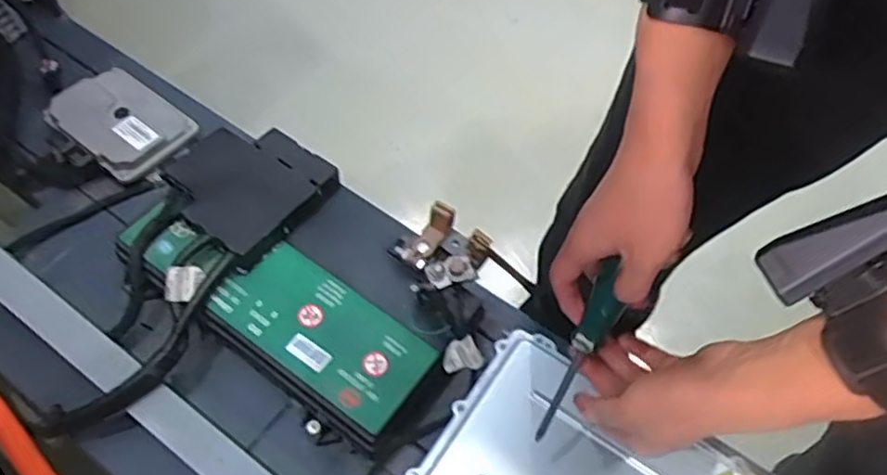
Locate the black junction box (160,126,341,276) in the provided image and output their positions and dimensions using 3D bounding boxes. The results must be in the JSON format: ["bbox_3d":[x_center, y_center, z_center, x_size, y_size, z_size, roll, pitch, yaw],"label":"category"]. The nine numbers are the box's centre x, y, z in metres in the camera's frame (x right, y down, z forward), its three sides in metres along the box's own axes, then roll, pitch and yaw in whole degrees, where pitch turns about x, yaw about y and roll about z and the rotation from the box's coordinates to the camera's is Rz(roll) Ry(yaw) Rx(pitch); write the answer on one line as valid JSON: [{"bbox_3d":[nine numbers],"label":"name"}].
[{"bbox_3d":[-0.214,-0.057,0.742,0.145,0.043,0.145,35,62,17],"label":"black junction box"}]

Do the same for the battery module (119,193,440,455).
[{"bbox_3d":[-0.172,0.068,0.697,0.357,0.037,0.120,33,62,16],"label":"battery module"}]

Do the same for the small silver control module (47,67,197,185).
[{"bbox_3d":[-0.400,-0.146,0.839,0.158,0.030,0.116,35,62,17],"label":"small silver control module"}]

